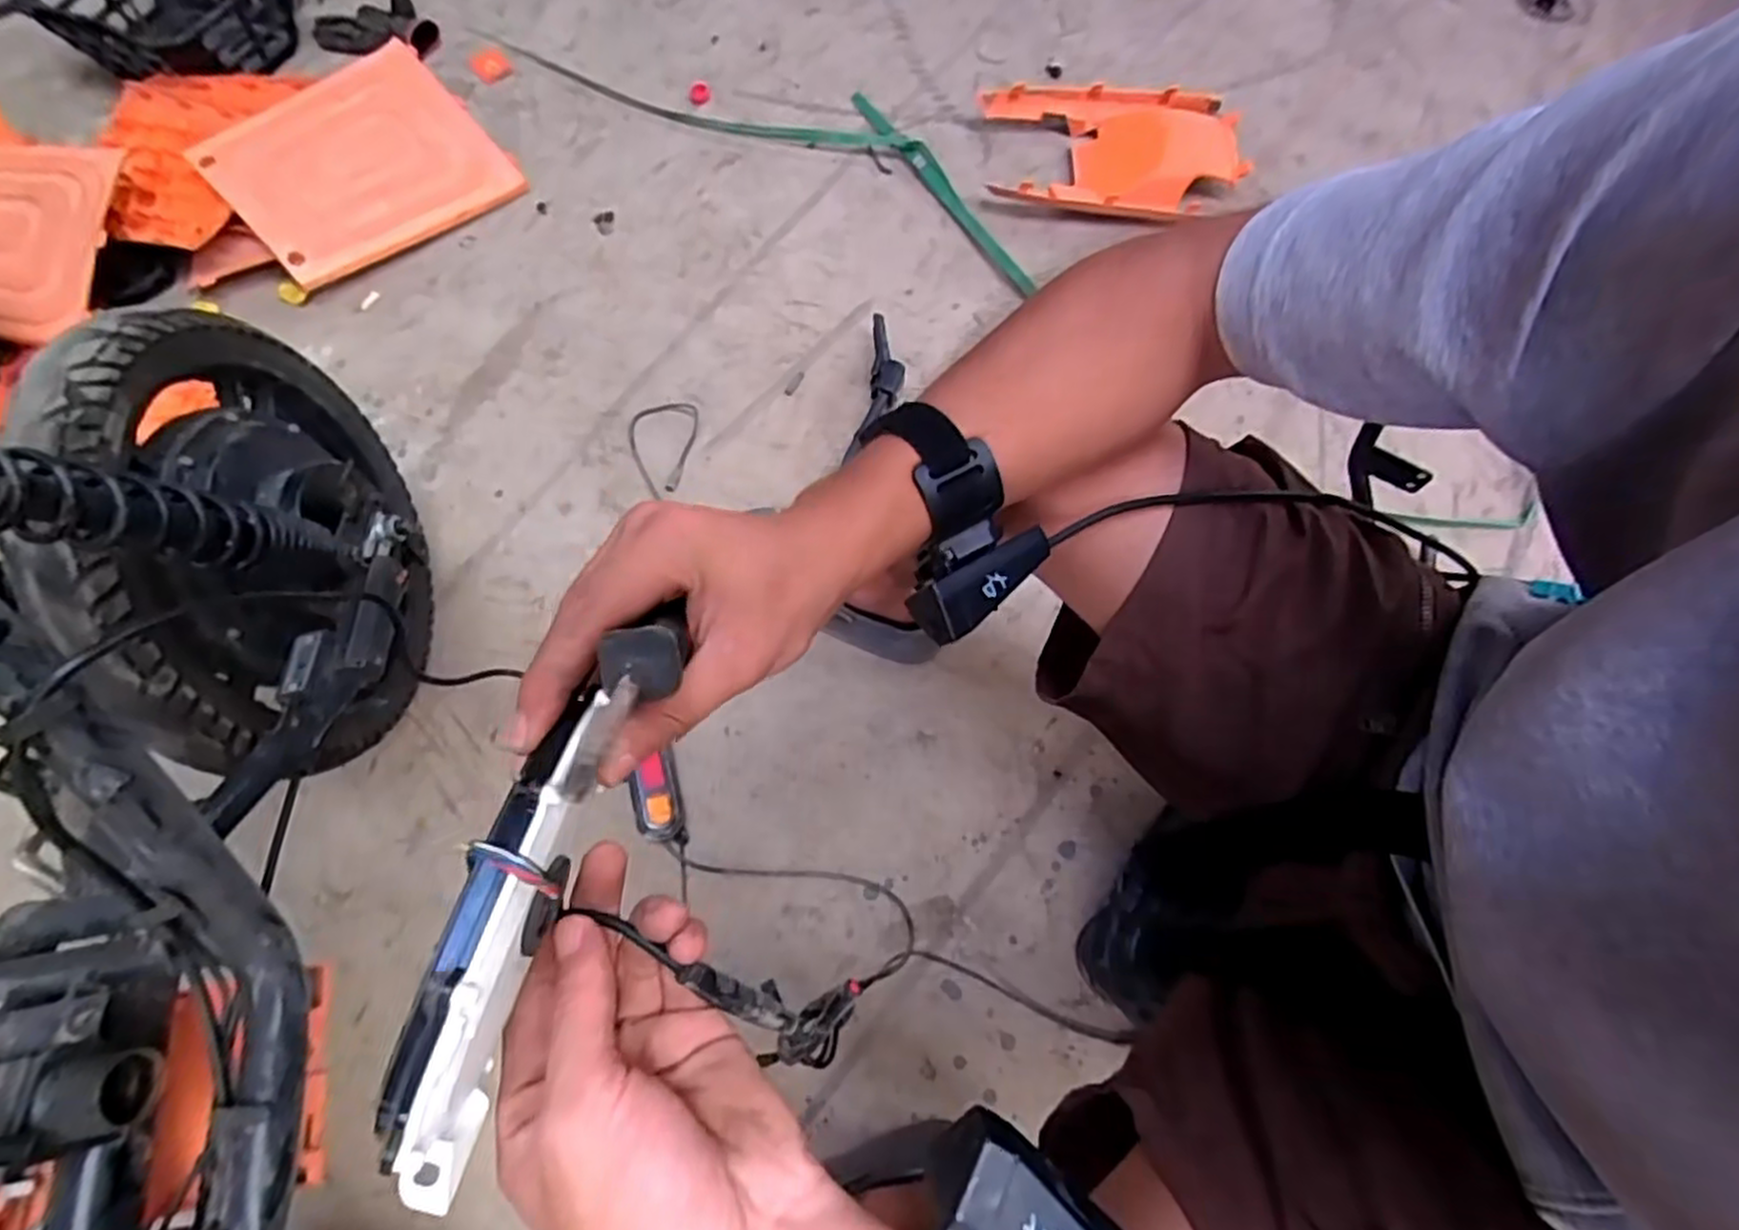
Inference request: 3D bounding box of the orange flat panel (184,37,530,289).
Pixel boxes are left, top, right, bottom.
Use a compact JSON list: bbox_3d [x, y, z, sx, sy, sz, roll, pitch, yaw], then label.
[{"bbox_3d":[-0.687,-0.610,1.013,0.323,0.034,0.260,-43,102,-19],"label":"orange flat panel"}]

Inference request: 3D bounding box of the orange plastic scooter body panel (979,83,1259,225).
[{"bbox_3d":[0.353,-0.687,1.096,0.359,0.043,0.272,3,67,0],"label":"orange plastic scooter body panel"}]

